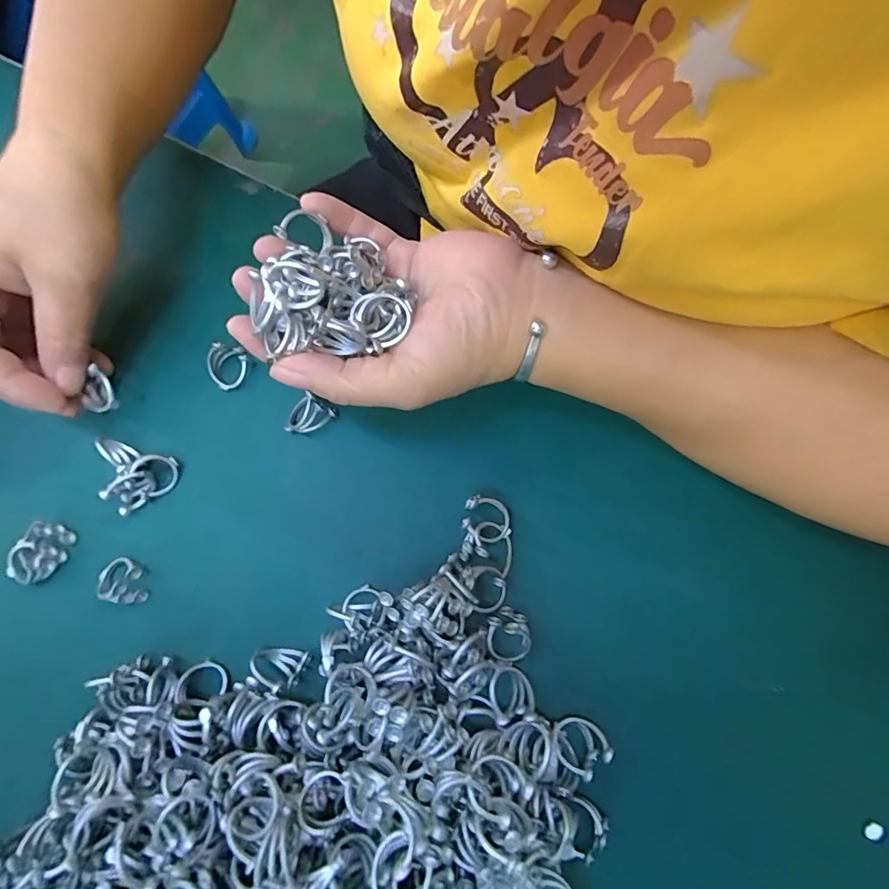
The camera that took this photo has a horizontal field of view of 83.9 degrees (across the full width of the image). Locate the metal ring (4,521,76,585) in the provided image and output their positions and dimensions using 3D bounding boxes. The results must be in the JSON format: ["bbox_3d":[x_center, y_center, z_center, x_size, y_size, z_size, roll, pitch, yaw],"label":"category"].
[{"bbox_3d":[-0.201,0.054,0.244,0.024,0.010,0.030,17,76,7],"label":"metal ring"}]

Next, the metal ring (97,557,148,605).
[{"bbox_3d":[-0.157,0.065,0.239,0.024,0.012,0.019,11,76,5],"label":"metal ring"}]

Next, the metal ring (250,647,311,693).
[{"bbox_3d":[-0.074,0.099,0.220,0.024,0.014,0.016,7,75,4],"label":"metal ring"}]

